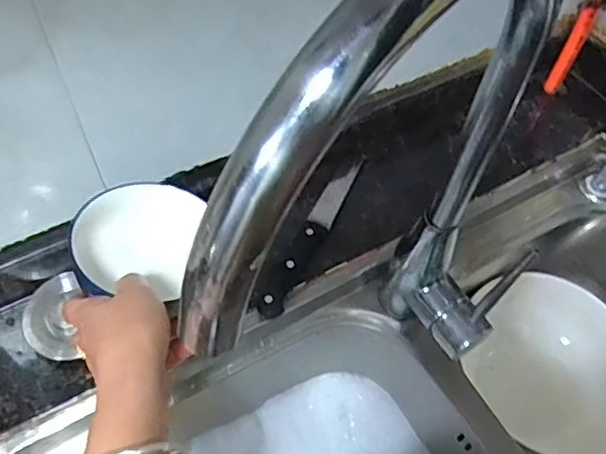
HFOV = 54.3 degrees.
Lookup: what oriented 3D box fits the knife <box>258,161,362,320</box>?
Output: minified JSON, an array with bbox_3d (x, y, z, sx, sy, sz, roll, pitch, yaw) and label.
[{"bbox_3d":[0.010,0.003,0.590,0.028,0.017,0.210,24,56,13],"label":"knife"}]

